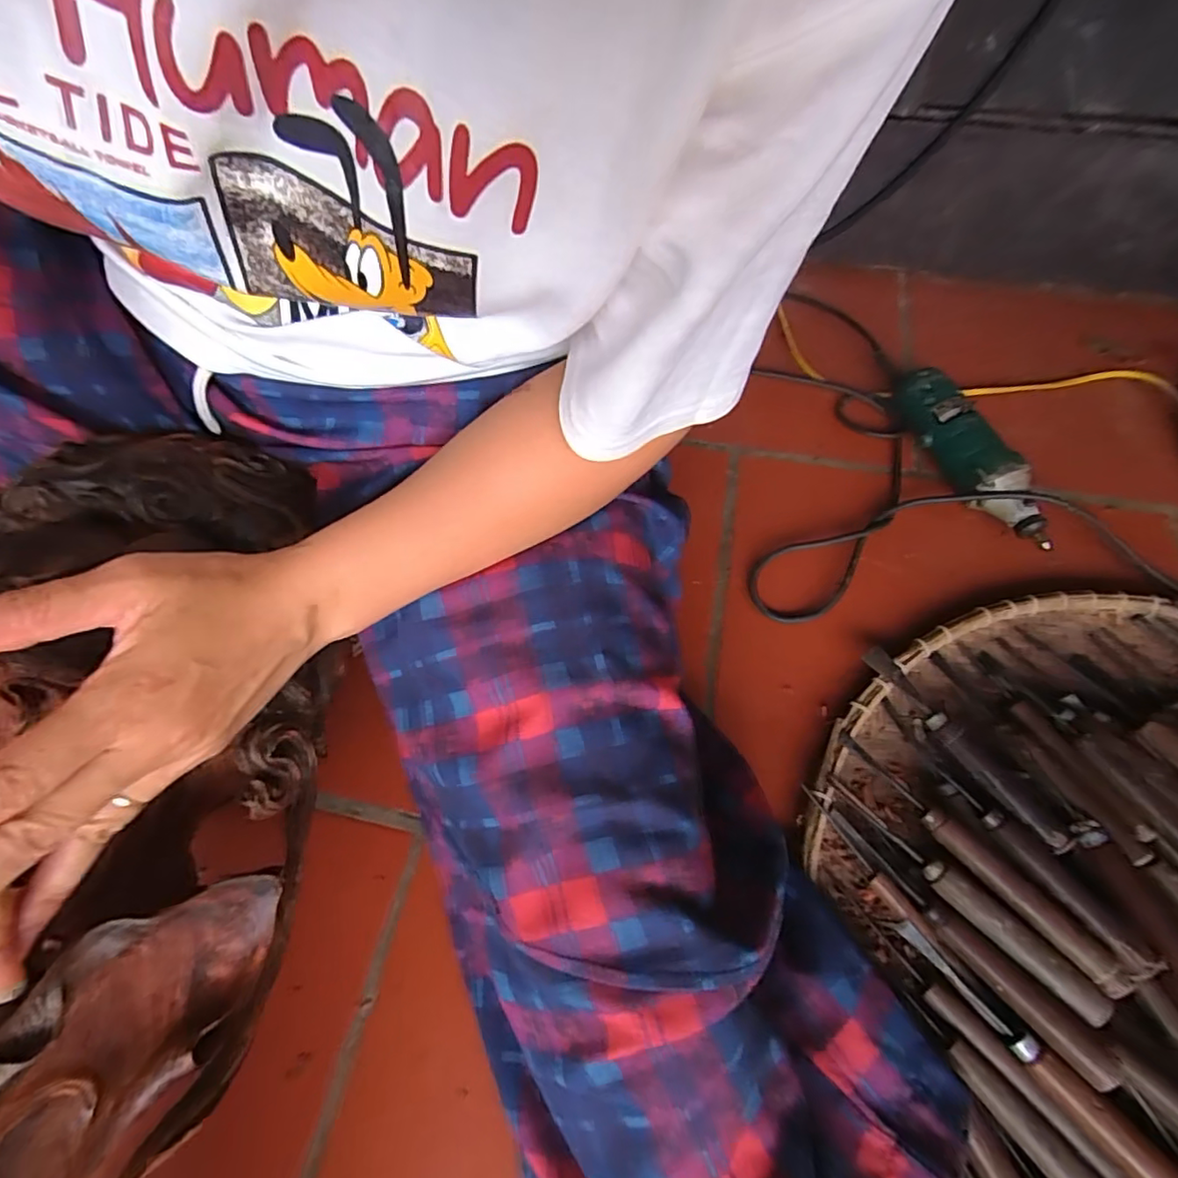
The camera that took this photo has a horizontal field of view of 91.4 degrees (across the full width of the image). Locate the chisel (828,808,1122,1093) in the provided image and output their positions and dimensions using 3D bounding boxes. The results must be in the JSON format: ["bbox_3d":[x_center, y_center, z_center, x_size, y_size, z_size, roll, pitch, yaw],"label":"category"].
[{"bbox_3d":[0.226,0.212,0.353,0.018,0.027,0.177,-38,66,-18],"label":"chisel"}]

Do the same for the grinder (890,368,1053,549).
[{"bbox_3d":[0.355,-0.125,0.541,0.041,0.052,0.212,-16,61,-7],"label":"grinder"}]

